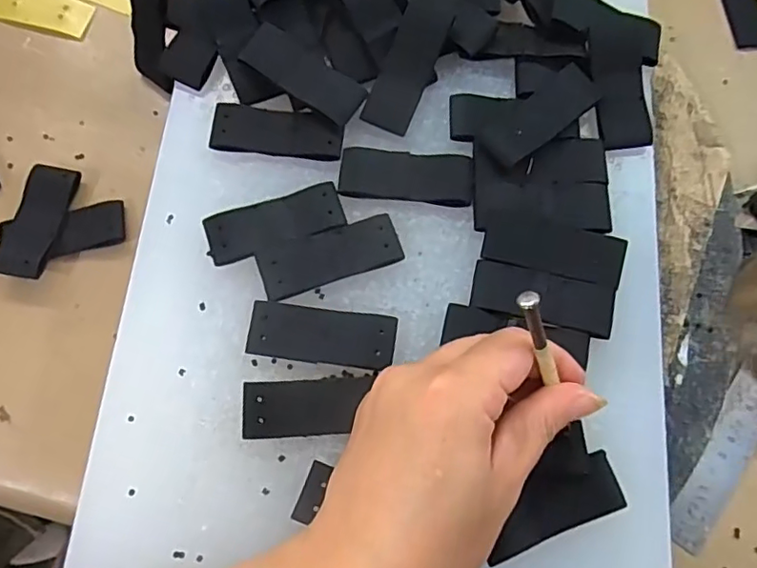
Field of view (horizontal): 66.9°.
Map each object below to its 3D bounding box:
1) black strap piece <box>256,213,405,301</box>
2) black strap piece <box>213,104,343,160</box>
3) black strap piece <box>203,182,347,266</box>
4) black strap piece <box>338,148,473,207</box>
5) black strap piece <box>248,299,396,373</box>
[{"bbox_3d":[-0.023,-0.013,0.275,0.067,0.005,0.024,-18,75,-5],"label":"black strap piece"},{"bbox_3d":[-0.052,-0.079,0.297,0.066,0.004,0.026,6,74,2],"label":"black strap piece"},{"bbox_3d":[-0.051,-0.030,0.278,0.066,0.004,0.025,-18,75,-5],"label":"black strap piece"},{"bbox_3d":[0.014,-0.055,0.289,0.065,0.004,0.027,7,74,2],"label":"black strap piece"},{"bbox_3d":[-0.026,0.024,0.263,0.066,0.008,0.024,7,74,2],"label":"black strap piece"}]

